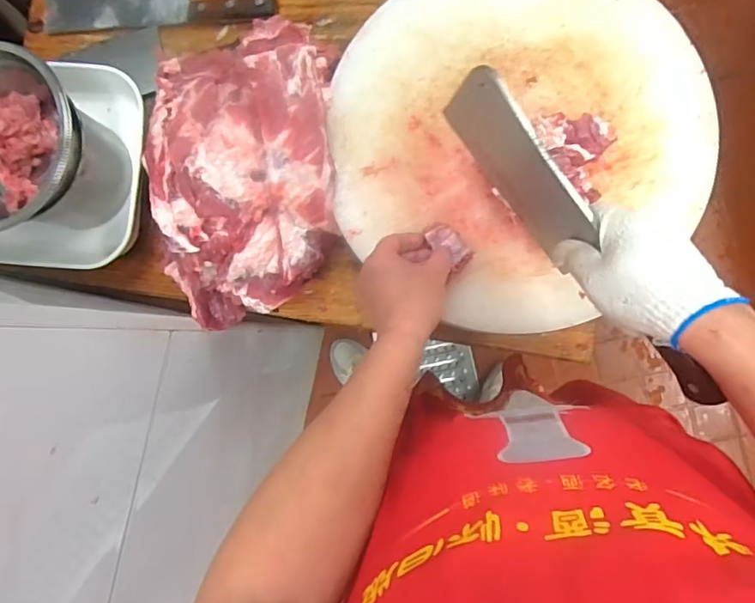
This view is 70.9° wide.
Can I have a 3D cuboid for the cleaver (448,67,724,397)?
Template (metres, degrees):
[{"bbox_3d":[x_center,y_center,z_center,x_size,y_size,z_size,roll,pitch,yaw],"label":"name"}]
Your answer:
[{"bbox_3d":[0.173,-0.059,0.468,0.026,0.102,0.337,-35,83,1],"label":"cleaver"}]

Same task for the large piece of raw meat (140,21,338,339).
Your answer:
[{"bbox_3d":[-0.141,-0.148,0.597,0.182,0.132,0.341,0,86,4],"label":"large piece of raw meat"}]

